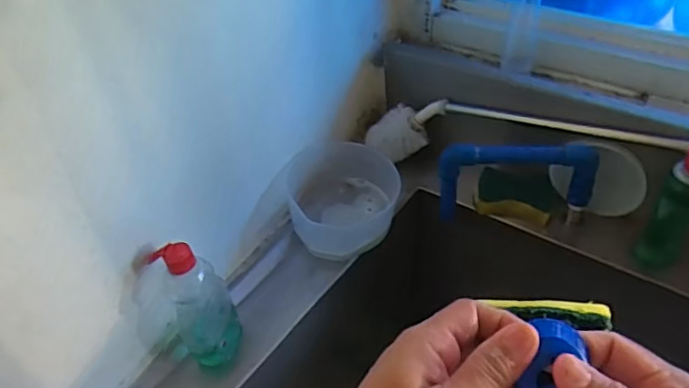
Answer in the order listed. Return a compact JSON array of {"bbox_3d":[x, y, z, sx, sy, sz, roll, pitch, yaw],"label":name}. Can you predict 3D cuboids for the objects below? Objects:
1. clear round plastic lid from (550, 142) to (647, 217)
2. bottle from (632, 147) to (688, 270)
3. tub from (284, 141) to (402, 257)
[{"bbox_3d":[0.311,-0.020,0.679,0.105,0.087,0.015,32,40,21],"label":"clear round plastic lid"},{"bbox_3d":[0.361,0.017,0.609,0.046,0.170,0.038,23,50,29],"label":"bottle"},{"bbox_3d":[-0.007,-0.005,0.730,0.141,0.076,0.150,-4,43,4],"label":"tub"}]

